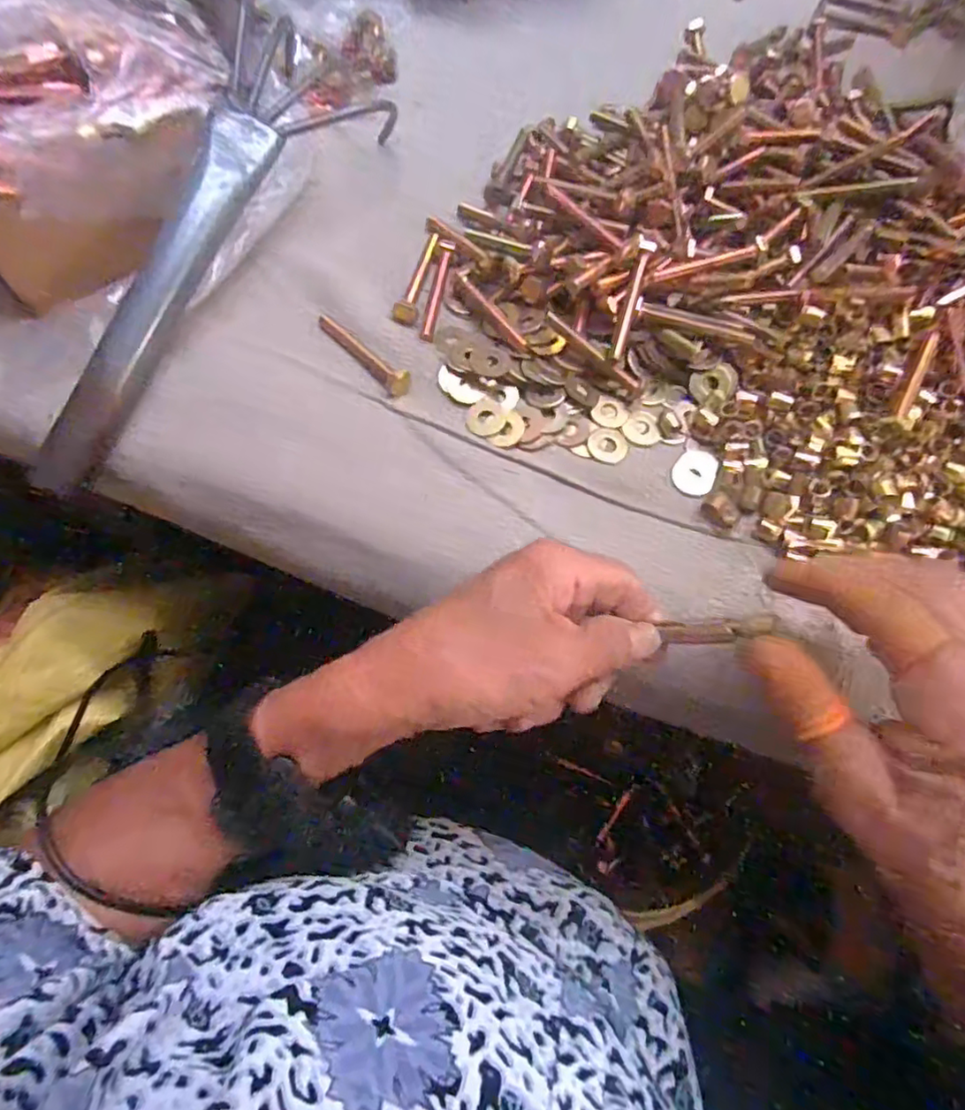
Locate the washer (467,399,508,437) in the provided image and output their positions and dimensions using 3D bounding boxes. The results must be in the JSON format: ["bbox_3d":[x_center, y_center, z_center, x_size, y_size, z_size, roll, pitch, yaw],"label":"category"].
[{"bbox_3d":[0.002,-0.073,0.315,0.020,0.004,0.022,12,67,3],"label":"washer"}]

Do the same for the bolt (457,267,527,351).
[{"bbox_3d":[0.005,-0.134,0.330,0.008,0.008,0.064,-29,71,-13],"label":"bolt"}]

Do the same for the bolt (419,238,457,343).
[{"bbox_3d":[-0.026,-0.152,0.344,0.009,0.007,0.069,9,67,2],"label":"bolt"}]

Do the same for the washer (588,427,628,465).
[{"bbox_3d":[0.066,-0.058,0.313,0.020,0.004,0.021,16,67,5],"label":"washer"}]

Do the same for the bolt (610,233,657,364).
[{"bbox_3d":[0.077,-0.132,0.310,0.009,0.009,0.063,17,88,5],"label":"bolt"}]

